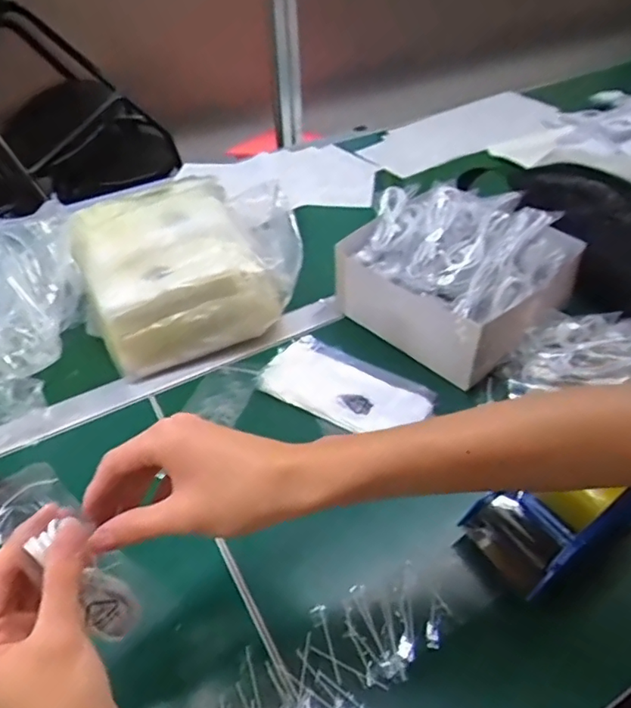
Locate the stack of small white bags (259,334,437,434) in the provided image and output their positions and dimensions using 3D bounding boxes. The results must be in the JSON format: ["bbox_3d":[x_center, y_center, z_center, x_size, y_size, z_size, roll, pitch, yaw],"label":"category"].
[{"bbox_3d":[0.035,0.032,0.584,0.173,0.017,0.097,22,48,22],"label":"stack of small white bags"}]

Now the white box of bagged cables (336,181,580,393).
[{"bbox_3d":[0.155,-0.099,0.621,0.180,0.118,0.224,-34,52,-29],"label":"white box of bagged cables"}]

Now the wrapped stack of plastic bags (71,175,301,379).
[{"bbox_3d":[-0.154,-0.107,0.656,0.231,0.129,0.216,-22,47,-19],"label":"wrapped stack of plastic bags"}]

